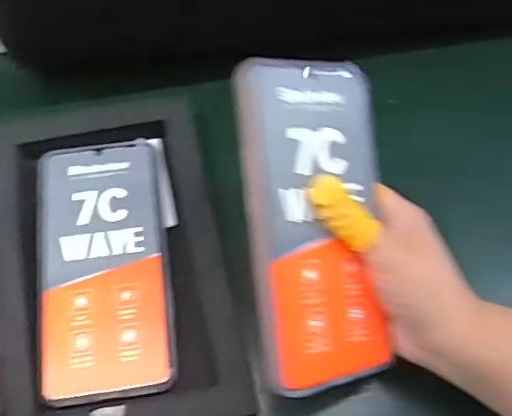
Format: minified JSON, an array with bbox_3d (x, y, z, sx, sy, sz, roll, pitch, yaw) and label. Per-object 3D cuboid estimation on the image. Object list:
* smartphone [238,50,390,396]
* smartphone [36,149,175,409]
[{"bbox_3d":[0.034,0.007,0.298,0.082,0.008,0.163,-5,89,-30],"label":"smartphone"},{"bbox_3d":[-0.095,0.033,0.359,0.075,0.009,0.164,-7,62,-5],"label":"smartphone"}]

